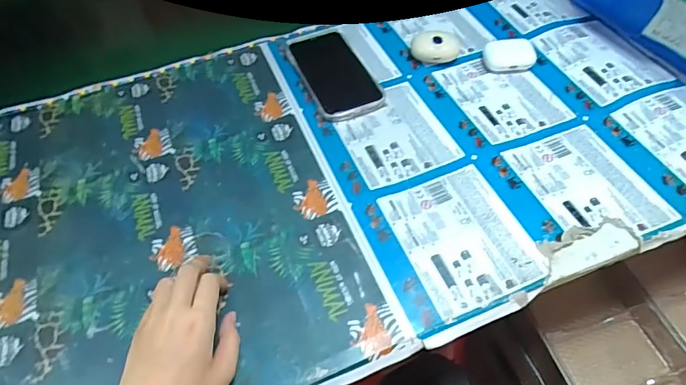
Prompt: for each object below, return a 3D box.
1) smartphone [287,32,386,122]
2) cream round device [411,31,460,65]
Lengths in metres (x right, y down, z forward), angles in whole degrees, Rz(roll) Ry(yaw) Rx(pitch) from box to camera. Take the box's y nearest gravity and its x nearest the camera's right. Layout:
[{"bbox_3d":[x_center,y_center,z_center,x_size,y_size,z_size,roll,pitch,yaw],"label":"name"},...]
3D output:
[{"bbox_3d":[-0.013,-0.149,0.549,0.074,0.013,0.158,-20,55,-10],"label":"smartphone"},{"bbox_3d":[0.114,-0.178,0.554,0.059,0.030,0.038,3,54,7],"label":"cream round device"}]

